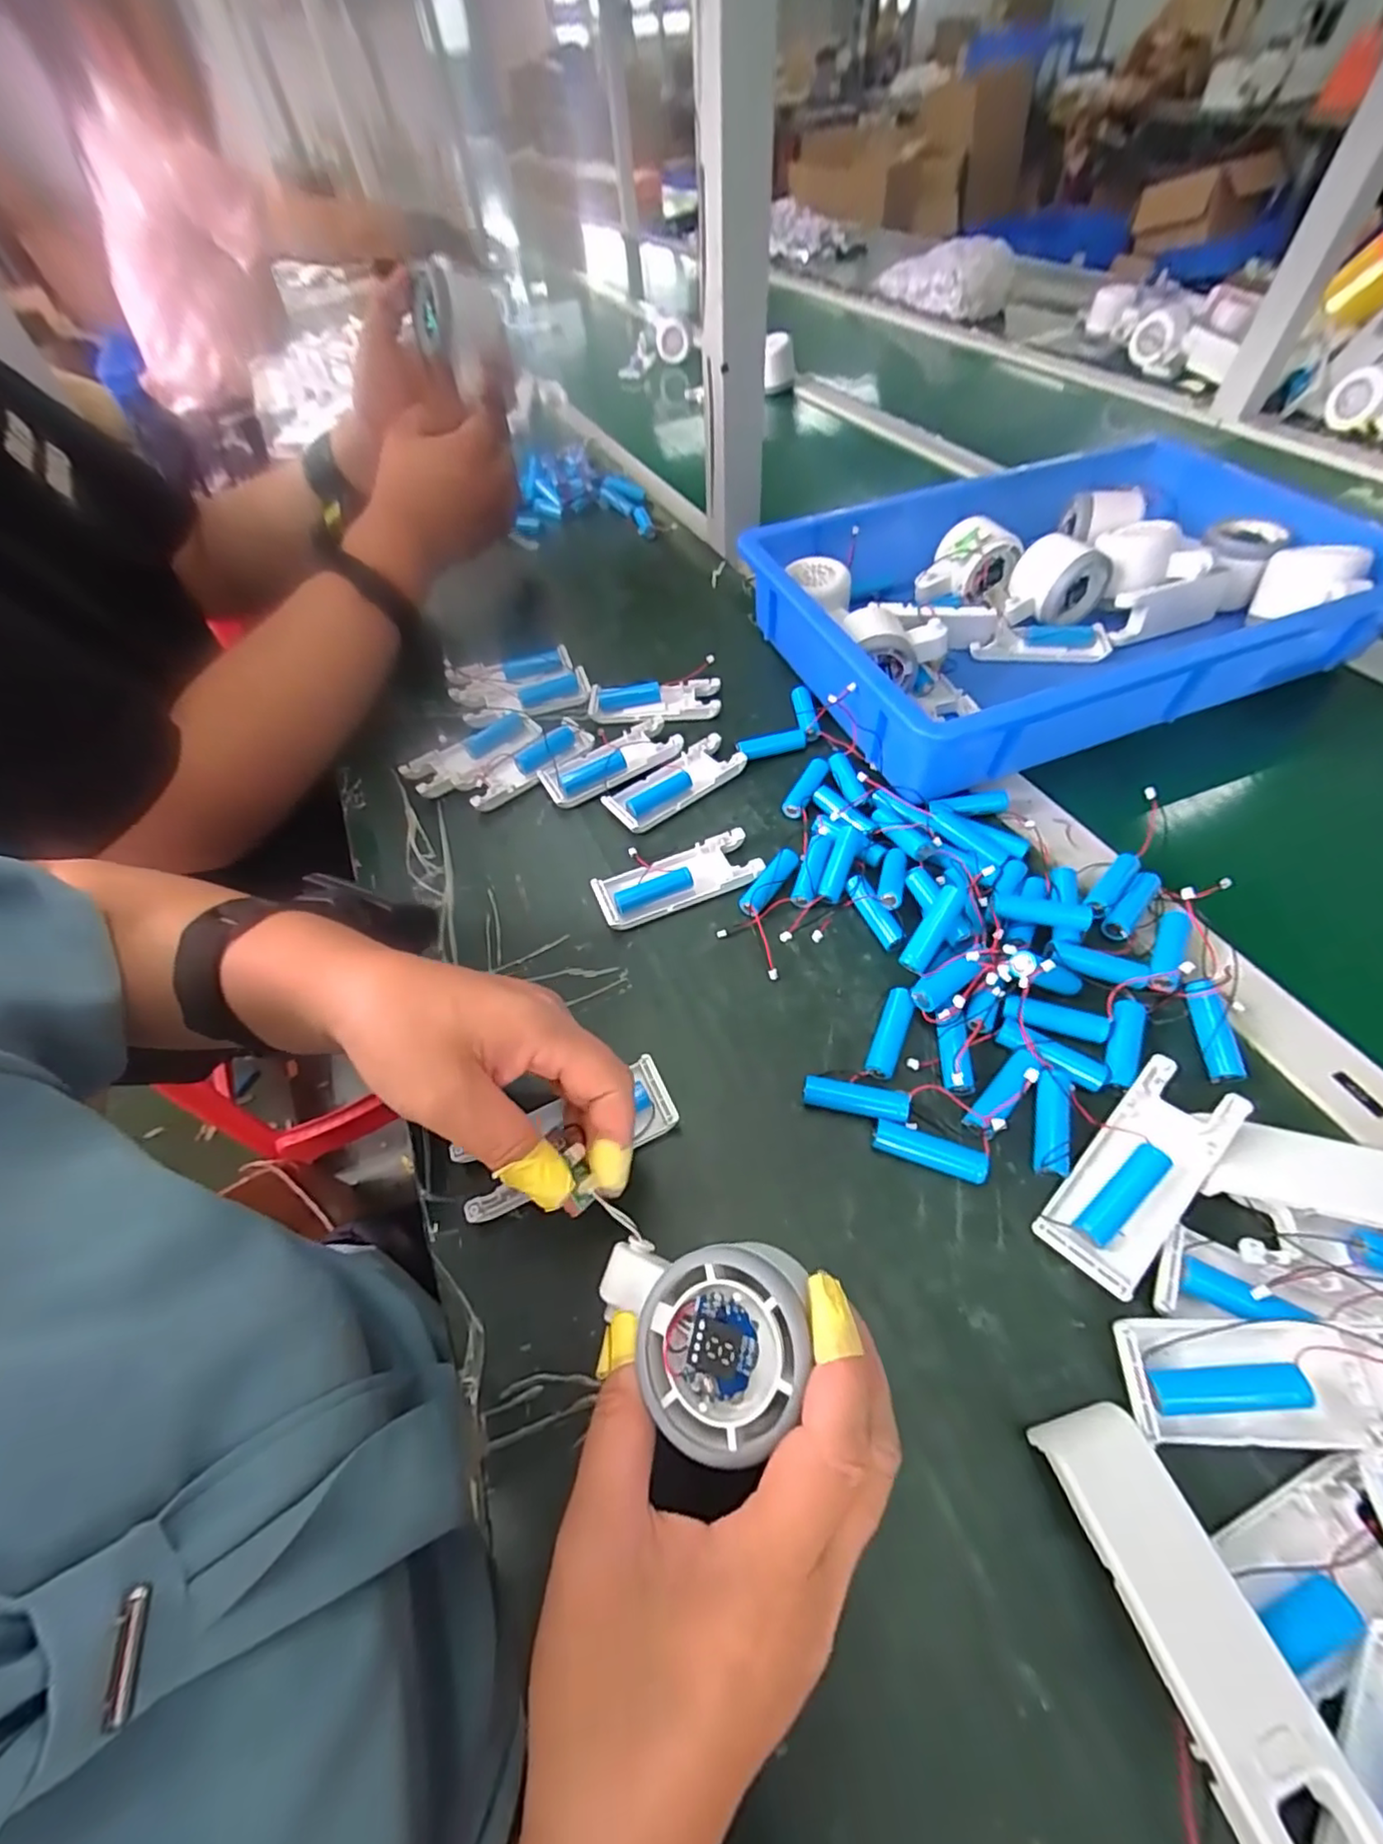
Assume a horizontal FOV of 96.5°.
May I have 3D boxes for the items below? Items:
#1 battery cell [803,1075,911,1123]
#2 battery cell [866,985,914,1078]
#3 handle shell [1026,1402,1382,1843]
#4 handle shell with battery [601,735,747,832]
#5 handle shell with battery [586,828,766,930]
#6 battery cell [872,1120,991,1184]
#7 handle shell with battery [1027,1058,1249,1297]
[{"bbox_3d":[0.082,0.089,0.308,0.051,0.013,0.015,8,57,10],"label":"battery cell"},{"bbox_3d":[0.105,0.059,0.326,0.014,0.014,0.049,20,60,17],"label":"battery cell"},{"bbox_3d":[0.158,0.218,0.195,0.039,0.010,0.103,-15,43,-5],"label":"handle shell"},{"bbox_3d":[-0.012,-0.102,0.446,0.101,0.013,0.040,-33,59,-17],"label":"handle shell with battery"},{"bbox_3d":[-0.009,-0.028,0.394,0.103,0.014,0.039,-19,56,-8],"label":"handle shell with battery"},{"bbox_3d":[0.113,0.109,0.293,0.051,0.012,0.013,16,58,15],"label":"battery cell"},{"bbox_3d":[0.199,0.111,0.272,0.102,0.021,0.040,-40,62,-21],"label":"handle shell with battery"}]

